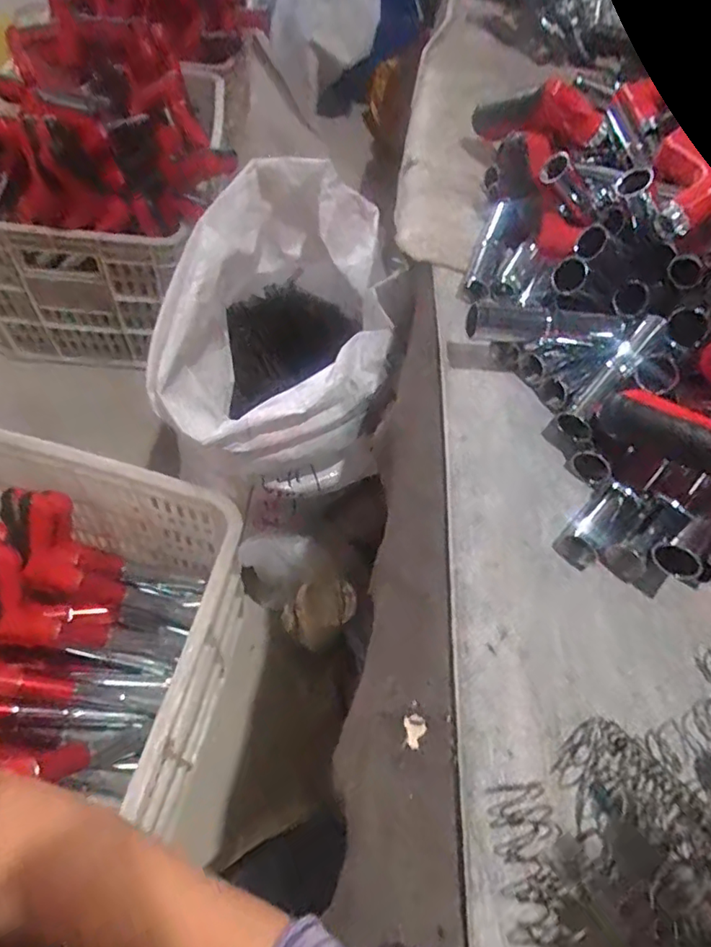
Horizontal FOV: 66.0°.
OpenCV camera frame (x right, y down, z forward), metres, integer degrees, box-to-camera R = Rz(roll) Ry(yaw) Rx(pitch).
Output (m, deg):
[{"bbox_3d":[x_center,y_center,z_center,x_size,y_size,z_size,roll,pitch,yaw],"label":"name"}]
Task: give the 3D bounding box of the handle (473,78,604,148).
[{"bbox_3d":[0.177,-0.364,0.555,0.139,0.059,0.055,20,60,26],"label":"handle"}]

